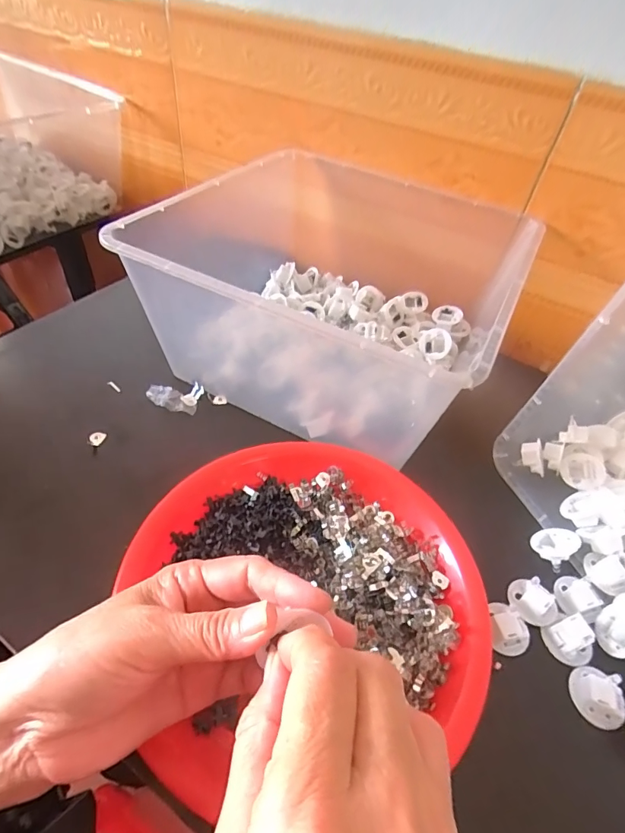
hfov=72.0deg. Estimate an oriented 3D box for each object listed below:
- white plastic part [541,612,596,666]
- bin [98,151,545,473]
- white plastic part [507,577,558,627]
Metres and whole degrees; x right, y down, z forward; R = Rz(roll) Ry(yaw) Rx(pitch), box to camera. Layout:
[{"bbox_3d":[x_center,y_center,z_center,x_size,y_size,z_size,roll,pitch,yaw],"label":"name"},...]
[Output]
[{"bbox_3d":[0.173,0.148,0.285,0.025,0.022,0.028,-14,52,-18],"label":"white plastic part"},{"bbox_3d":[0.027,-0.129,0.421,0.298,0.129,0.303,24,50,14],"label":"bin"},{"bbox_3d":[0.156,0.130,0.302,0.031,0.019,0.027,34,53,22],"label":"white plastic part"}]

